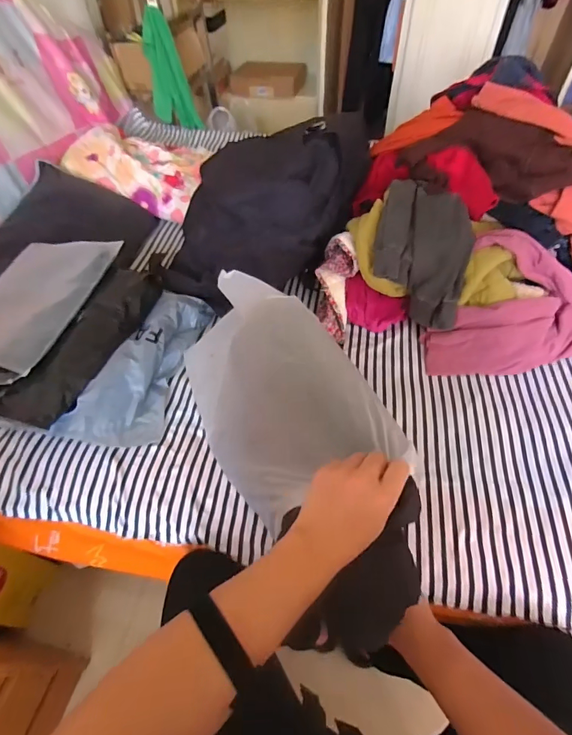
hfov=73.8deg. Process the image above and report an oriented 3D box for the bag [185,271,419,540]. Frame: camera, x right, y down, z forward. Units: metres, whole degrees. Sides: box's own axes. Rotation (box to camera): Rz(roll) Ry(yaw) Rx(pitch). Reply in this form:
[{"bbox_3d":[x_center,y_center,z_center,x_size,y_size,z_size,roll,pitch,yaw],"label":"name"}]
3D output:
[{"bbox_3d":[-0.033,0.040,0.668,0.245,0.230,0.444,-19,54,-12],"label":"bag"}]

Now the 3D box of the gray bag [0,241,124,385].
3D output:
[{"bbox_3d":[-0.562,-0.150,0.840,0.271,0.086,0.394,7,53,8],"label":"gray bag"}]

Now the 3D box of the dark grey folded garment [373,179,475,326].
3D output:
[{"bbox_3d":[0.298,-0.254,0.862,0.191,0.188,0.274,8,53,9],"label":"dark grey folded garment"}]

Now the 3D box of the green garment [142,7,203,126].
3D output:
[{"bbox_3d":[-0.437,-1.101,1.441,0.170,0.350,0.052,-15,53,-9],"label":"green garment"}]

